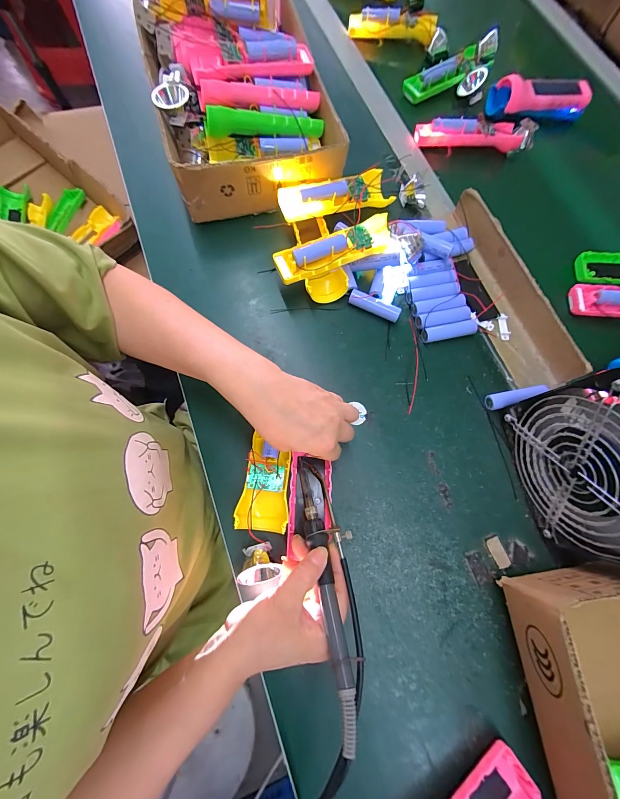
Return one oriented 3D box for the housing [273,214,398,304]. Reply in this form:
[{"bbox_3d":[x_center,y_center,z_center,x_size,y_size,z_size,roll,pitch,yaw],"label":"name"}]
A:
[{"bbox_3d":[0.032,-0.170,0.375,0.143,0.061,0.070,-17,75,-6],"label":"housing"}]

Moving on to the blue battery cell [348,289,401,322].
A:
[{"bbox_3d":[0.080,-0.116,0.382,0.066,0.019,0.015,26,75,6],"label":"blue battery cell"}]

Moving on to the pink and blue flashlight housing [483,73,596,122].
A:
[{"bbox_3d":[0.368,-0.471,0.475,0.160,0.044,0.060,-3,74,-2],"label":"pink and blue flashlight housing"}]

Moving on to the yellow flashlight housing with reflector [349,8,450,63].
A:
[{"bbox_3d":[0.156,-0.640,0.532,0.172,0.043,0.051,21,73,3],"label":"yellow flashlight housing with reflector"}]

